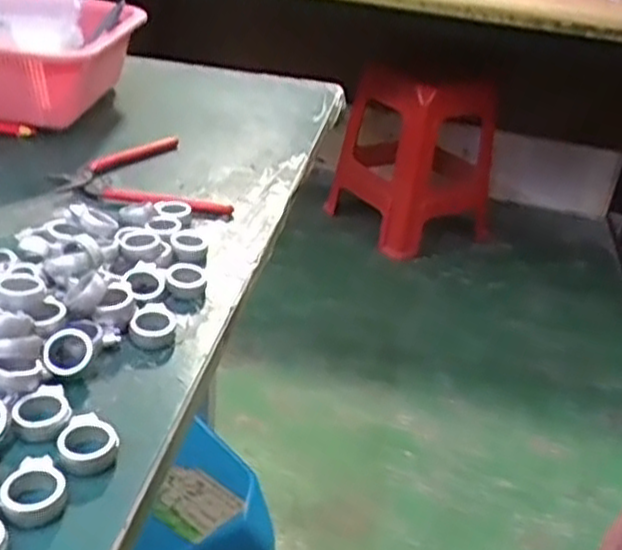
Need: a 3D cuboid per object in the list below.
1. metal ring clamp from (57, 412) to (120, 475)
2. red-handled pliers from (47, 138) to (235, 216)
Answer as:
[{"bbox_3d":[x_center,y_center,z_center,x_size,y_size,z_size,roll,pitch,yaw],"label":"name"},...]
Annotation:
[{"bbox_3d":[-0.101,0.077,0.342,0.026,0.009,0.031,1,30,-10],"label":"metal ring clamp"},{"bbox_3d":[-0.139,-0.076,0.590,0.113,0.016,0.133,-10,34,-26],"label":"red-handled pliers"}]

